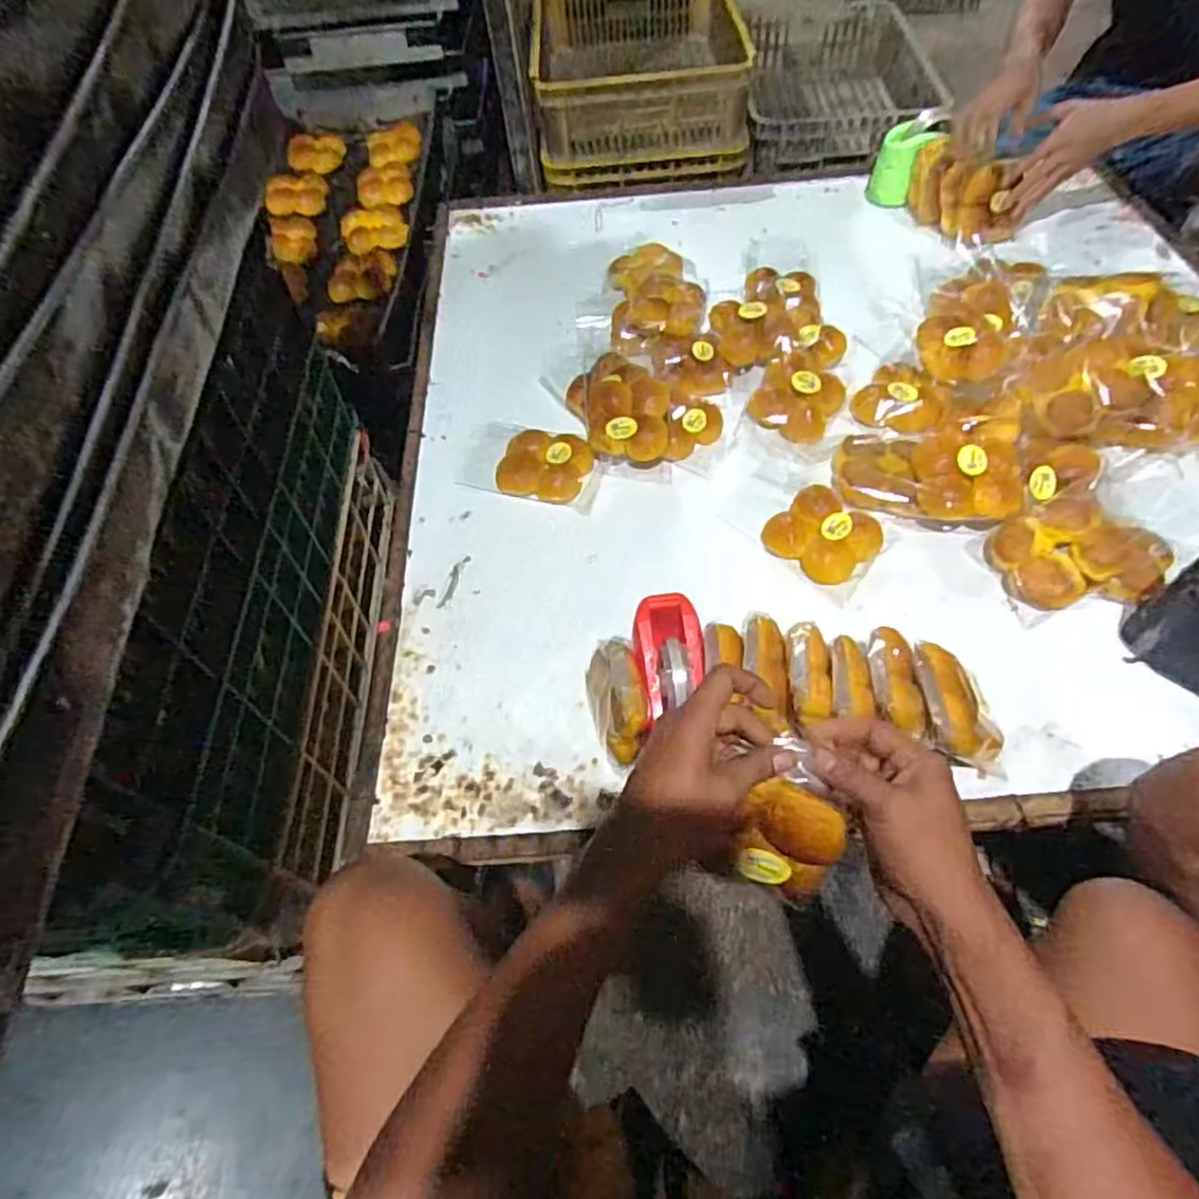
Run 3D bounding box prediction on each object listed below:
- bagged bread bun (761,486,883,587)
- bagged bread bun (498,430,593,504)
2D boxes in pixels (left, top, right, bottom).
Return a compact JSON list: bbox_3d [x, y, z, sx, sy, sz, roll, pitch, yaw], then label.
[{"bbox_3d":[0.263,-0.080,0.818,0.108,0.033,0.117,-2,56,3],"label":"bagged bread bun"},{"bbox_3d":[-0.073,-0.179,0.919,0.122,0.035,0.099,12,58,12],"label":"bagged bread bun"}]

